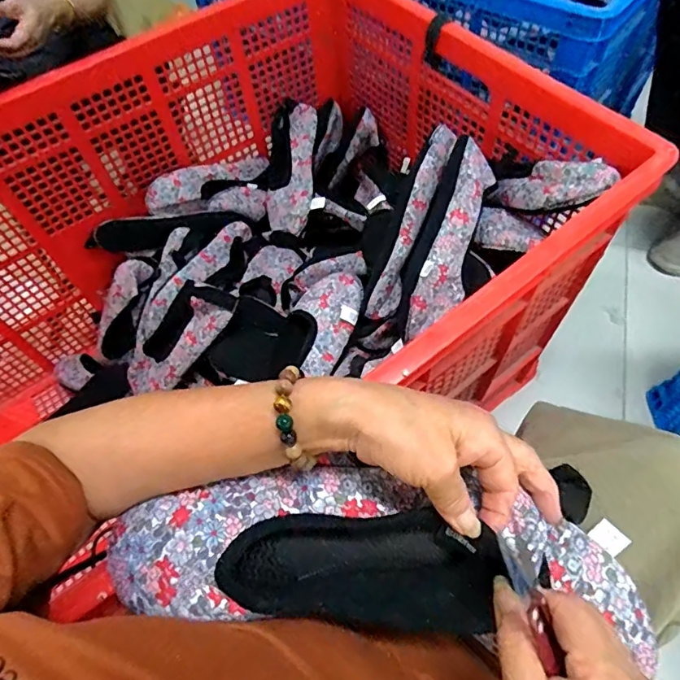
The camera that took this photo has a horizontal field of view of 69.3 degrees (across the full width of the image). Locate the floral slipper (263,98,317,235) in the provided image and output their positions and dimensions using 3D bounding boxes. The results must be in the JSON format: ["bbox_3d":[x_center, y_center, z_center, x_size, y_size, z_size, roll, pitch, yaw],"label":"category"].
[{"bbox_3d":[-0.094,-0.318,0.904,0.093,0.050,0.256,0,79,5],"label":"floral slipper"}]

